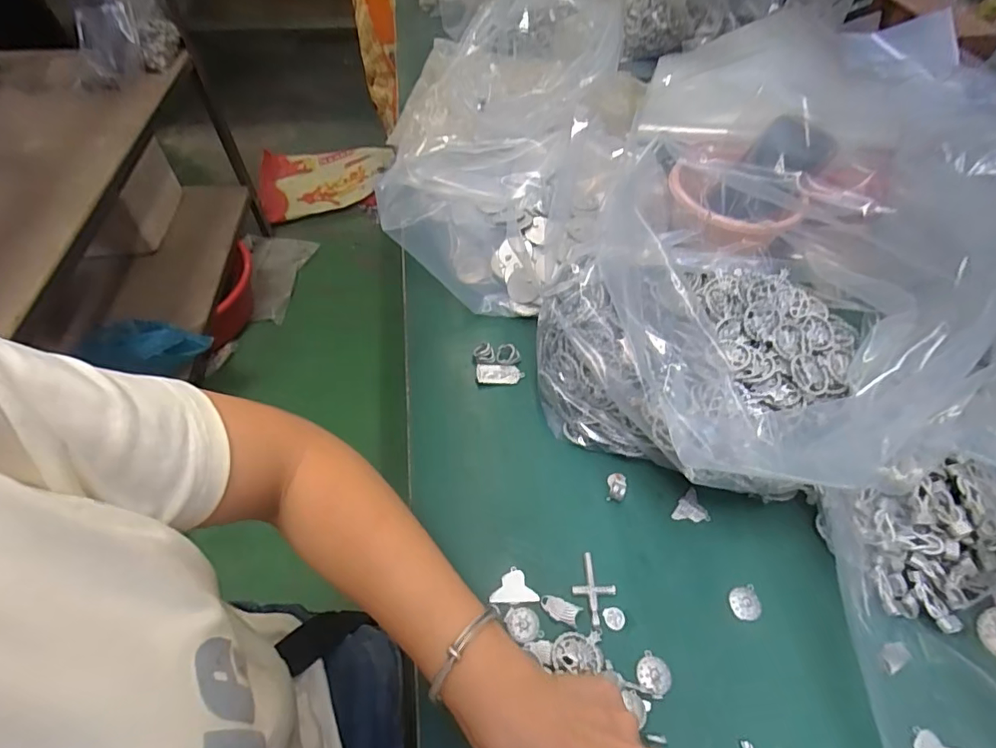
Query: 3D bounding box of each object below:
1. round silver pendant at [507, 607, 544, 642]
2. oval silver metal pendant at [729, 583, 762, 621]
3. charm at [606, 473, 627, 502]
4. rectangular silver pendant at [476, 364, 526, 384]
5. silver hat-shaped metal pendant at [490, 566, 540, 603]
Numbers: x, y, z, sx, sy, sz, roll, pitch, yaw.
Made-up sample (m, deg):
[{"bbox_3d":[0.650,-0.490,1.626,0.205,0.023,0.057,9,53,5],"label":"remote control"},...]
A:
[{"bbox_3d":[0.019,0.182,0.376,0.023,0.004,0.023,1,52,-1],"label":"round silver pendant"},{"bbox_3d":[0.189,0.174,0.392,0.023,0.004,0.024,-5,52,-6],"label":"oval silver metal pendant"},{"bbox_3d":[0.103,0.097,0.444,0.016,0.011,0.025,7,52,3],"label":"charm"},{"bbox_3d":[0.002,0.000,0.517,0.046,0.008,0.022,-2,52,-4],"label":"rectangular silver pendant"},{"bbox_3d":[0.012,0.160,0.391,0.034,0.004,0.025,-2,52,-3],"label":"silver hat-shaped metal pendant"}]

